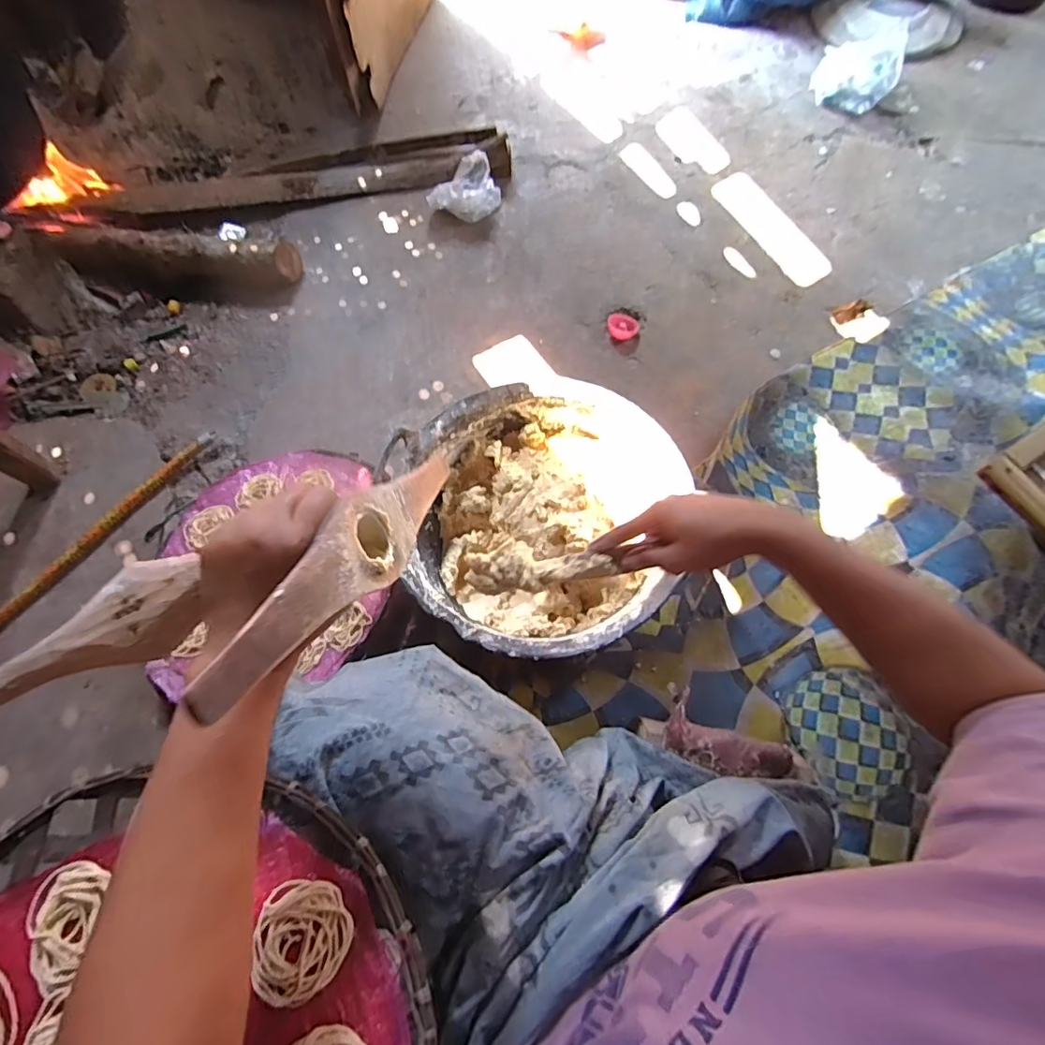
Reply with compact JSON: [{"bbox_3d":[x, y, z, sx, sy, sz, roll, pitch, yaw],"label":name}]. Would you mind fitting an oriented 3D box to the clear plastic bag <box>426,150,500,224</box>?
[{"bbox_3d":[-0.131,-0.757,1.197,0.154,0.071,0.099,-38,70,-13],"label":"clear plastic bag"}]

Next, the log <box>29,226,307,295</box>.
[{"bbox_3d":[-0.773,-0.575,1.136,0.558,0.103,0.084,4,66,4],"label":"log"}]

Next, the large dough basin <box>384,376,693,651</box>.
[{"bbox_3d":[0.028,-0.011,0.784,0.412,0.154,0.415,-42,71,-15],"label":"large dough basin"}]

